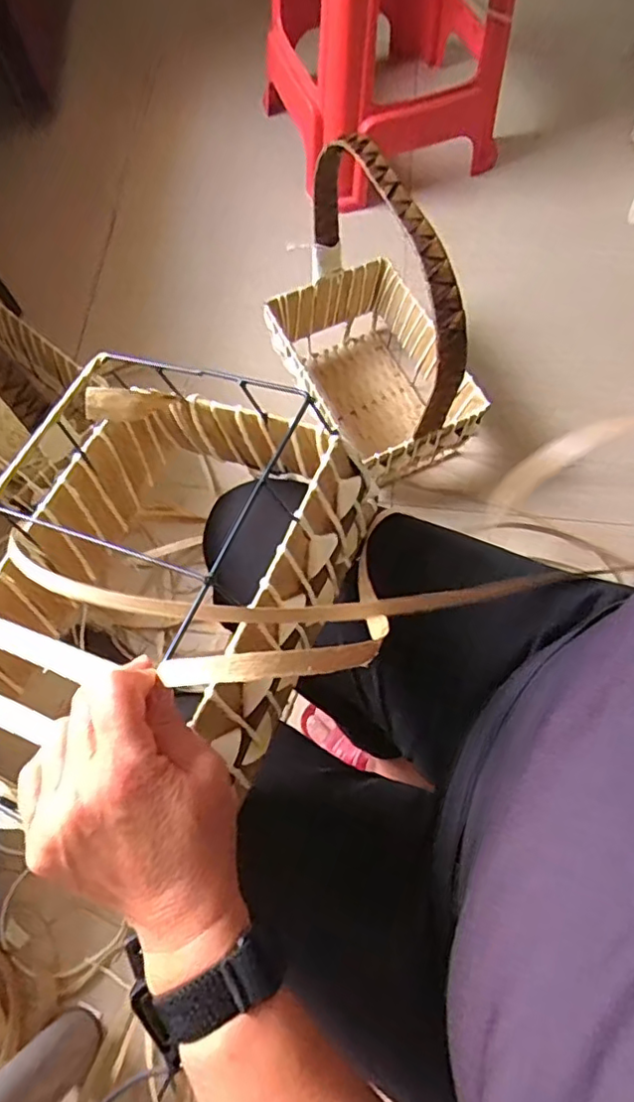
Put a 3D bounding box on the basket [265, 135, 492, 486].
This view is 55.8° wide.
[{"bbox_3d":[0.088,-0.329,0.875,0.231,0.419,0.365,-24,69,-8],"label":"basket"}]

